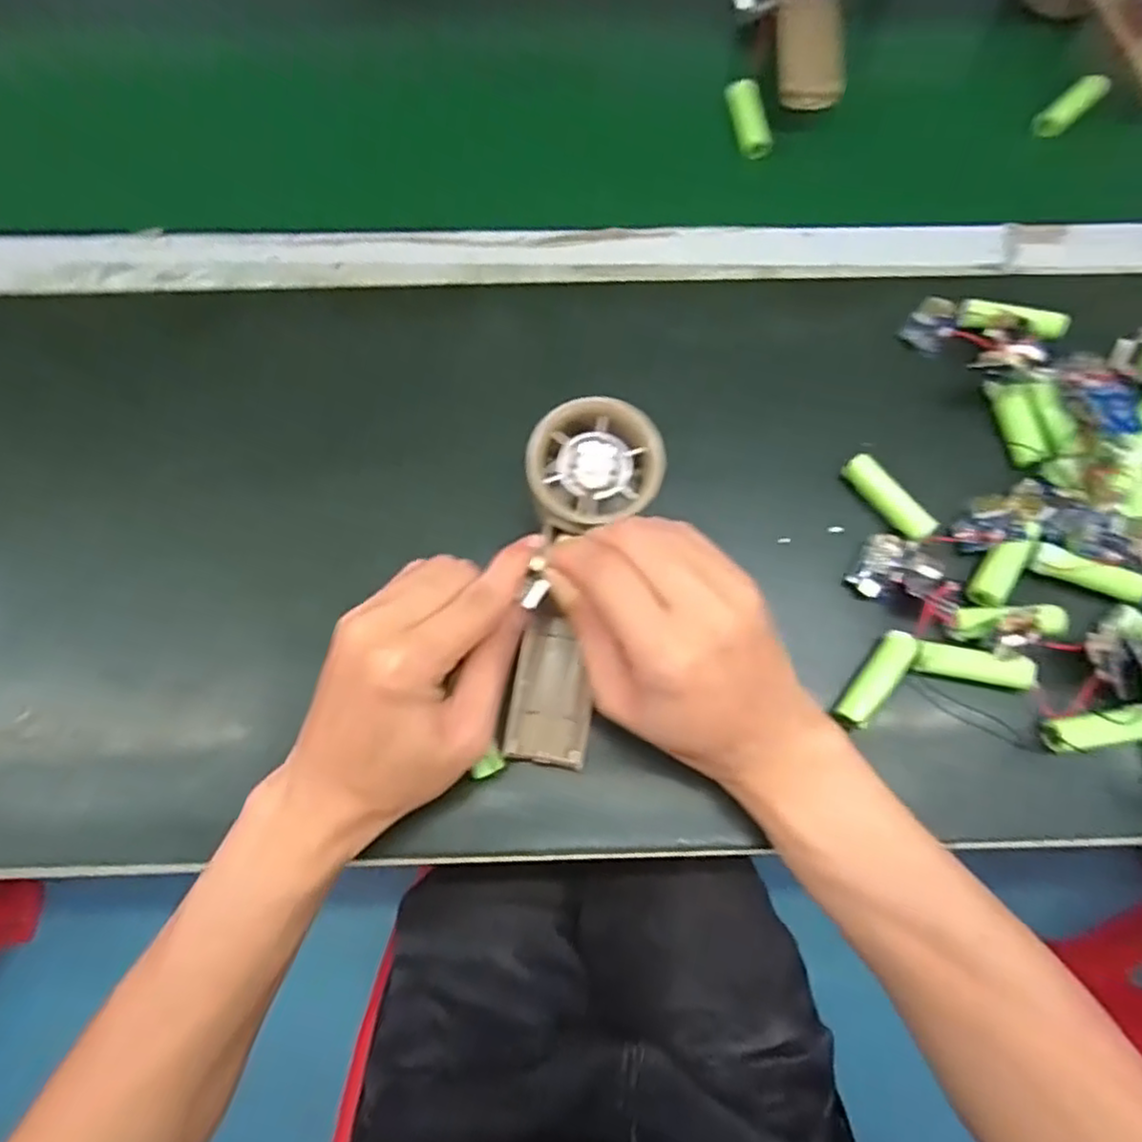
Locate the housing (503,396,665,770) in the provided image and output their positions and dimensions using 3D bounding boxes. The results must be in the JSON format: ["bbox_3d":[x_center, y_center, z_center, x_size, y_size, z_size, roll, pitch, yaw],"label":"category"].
[{"bbox_3d":[0.001,0.004,0.307,0.055,0.022,0.158,11,92,3],"label":"housing"}]

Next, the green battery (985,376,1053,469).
[{"bbox_3d":[0.231,-0.077,0.359,0.017,0.018,0.049,-6,73,-2],"label":"green battery"}]

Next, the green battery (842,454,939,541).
[{"bbox_3d":[0.158,-0.035,0.346,0.015,0.015,0.052,-38,77,-10],"label":"green battery"}]

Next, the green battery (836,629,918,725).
[{"bbox_3d":[0.141,0.051,0.320,0.015,0.016,0.050,37,77,11],"label":"green battery"}]

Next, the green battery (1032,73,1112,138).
[{"bbox_3d":[0.316,-0.294,0.437,0.053,0.014,0.019,-42,77,-11],"label":"green battery"}]

